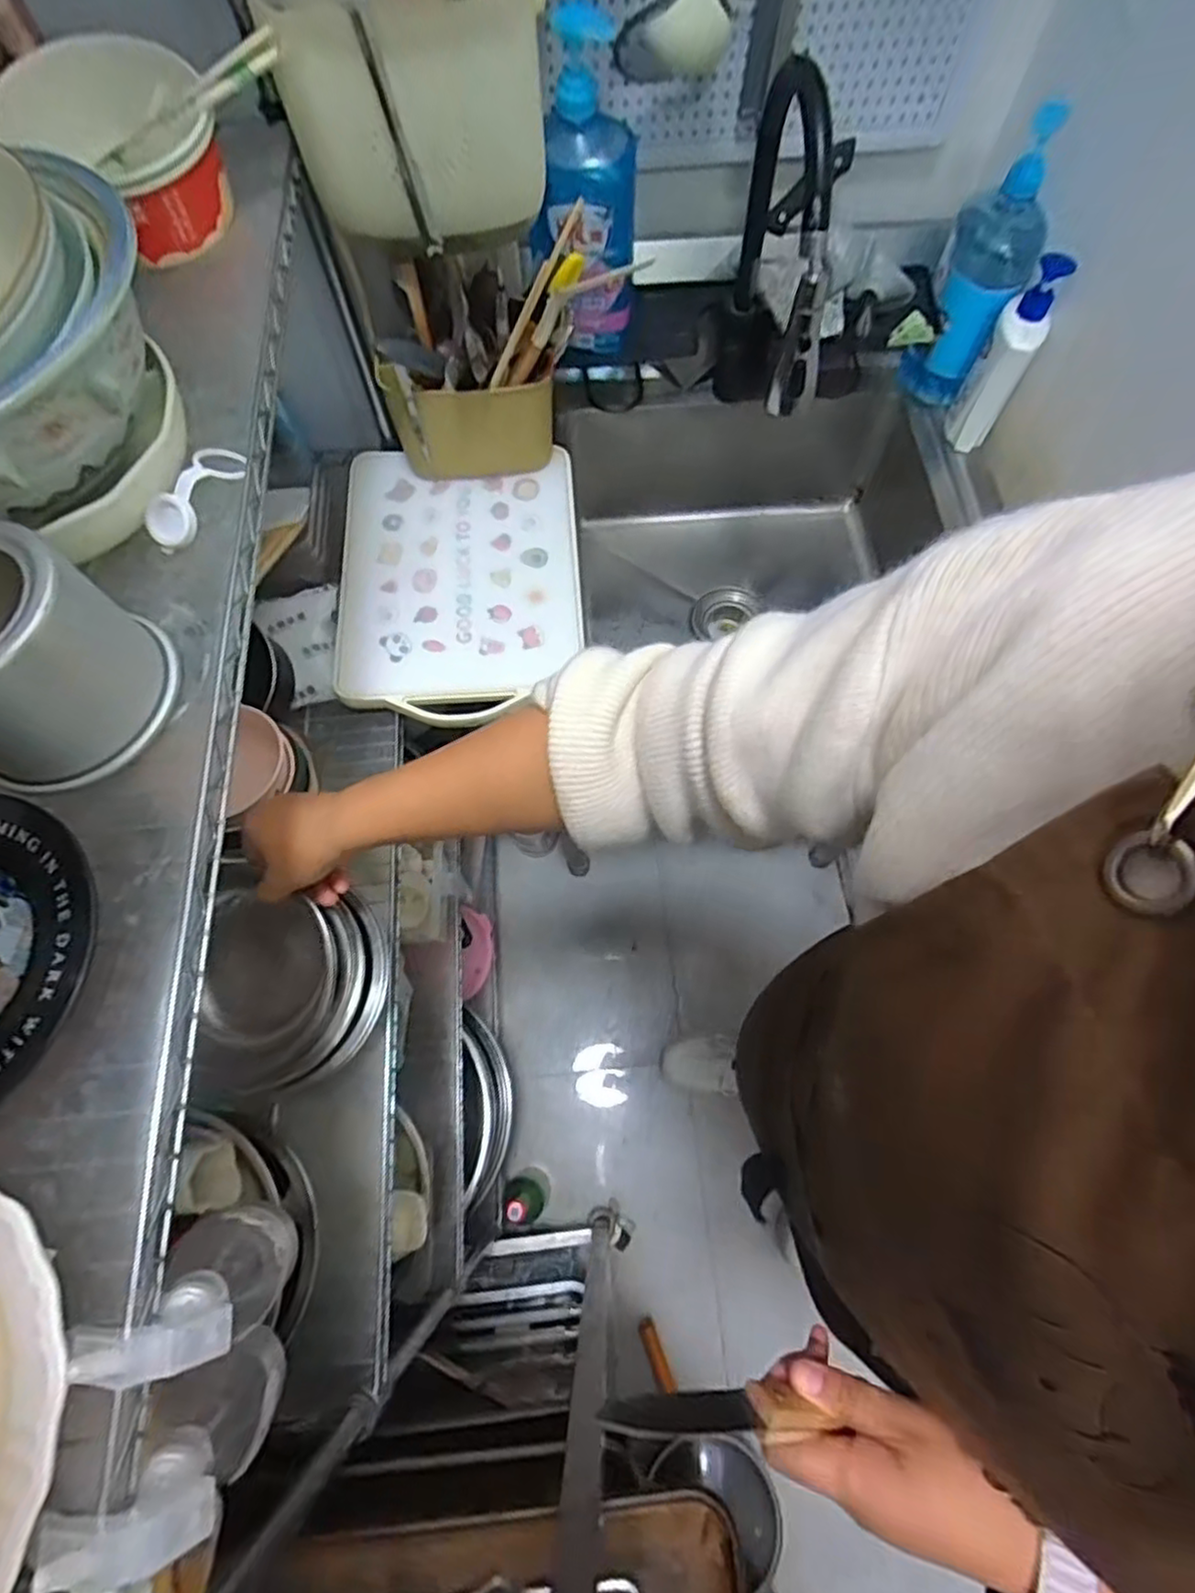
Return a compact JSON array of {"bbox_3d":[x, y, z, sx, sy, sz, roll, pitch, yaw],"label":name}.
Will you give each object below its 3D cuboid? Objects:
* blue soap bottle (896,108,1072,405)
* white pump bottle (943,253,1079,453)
[{"bbox_3d":[0.429,-0.578,0.783,0.093,0.268,0.089,25,70,11],"label":"blue soap bottle"},{"bbox_3d":[0.456,-0.489,0.775,0.051,0.184,0.066,27,70,11],"label":"white pump bottle"}]

